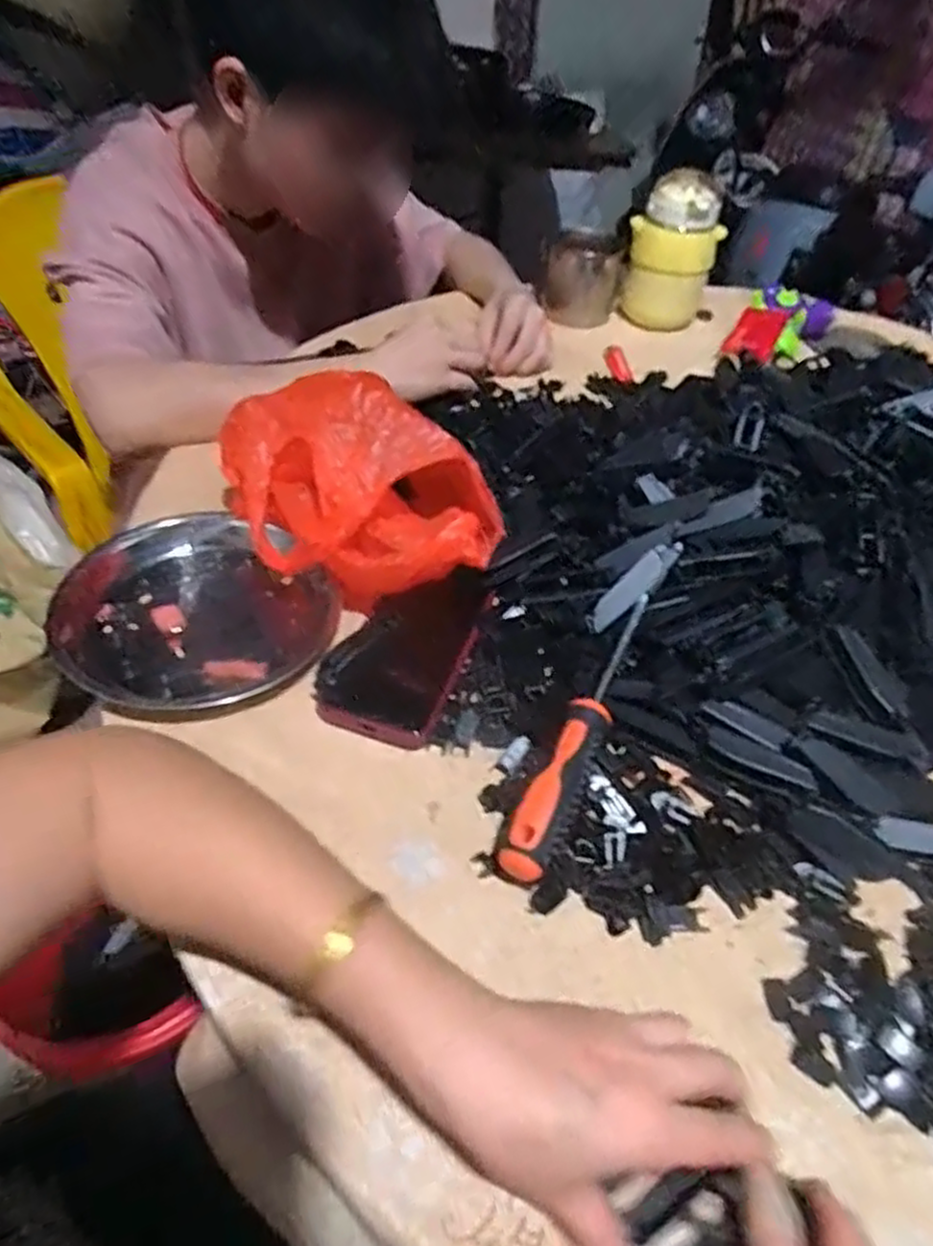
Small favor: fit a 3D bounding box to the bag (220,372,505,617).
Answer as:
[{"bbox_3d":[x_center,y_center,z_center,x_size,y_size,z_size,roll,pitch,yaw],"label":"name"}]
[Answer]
[{"bbox_3d":[-0.084,-0.085,0.523,0.122,0.115,0.215,-27,53,-28],"label":"bag"}]

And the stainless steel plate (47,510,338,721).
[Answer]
[{"bbox_3d":[-0.186,-0.004,0.513,0.184,0.034,0.162,24,48,18],"label":"stainless steel plate"}]

